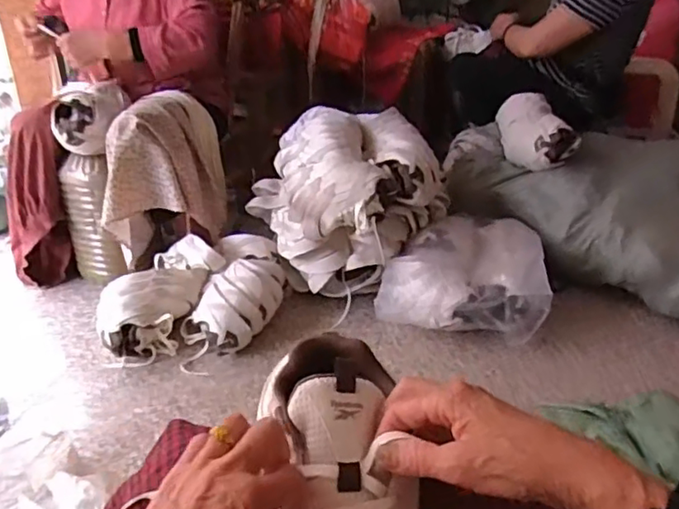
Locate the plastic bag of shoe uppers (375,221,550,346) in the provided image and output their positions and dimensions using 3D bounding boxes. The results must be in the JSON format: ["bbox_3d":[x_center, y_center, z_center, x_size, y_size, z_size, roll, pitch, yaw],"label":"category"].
[{"bbox_3d":[0.268,0.061,1.350,0.358,0.180,0.264,2,29,3],"label":"plastic bag of shoe uppers"}]

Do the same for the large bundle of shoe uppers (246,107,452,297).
[{"bbox_3d":[0.026,-0.136,1.417,0.347,0.341,0.336,-18,34,-31],"label":"large bundle of shoe uppers"}]

